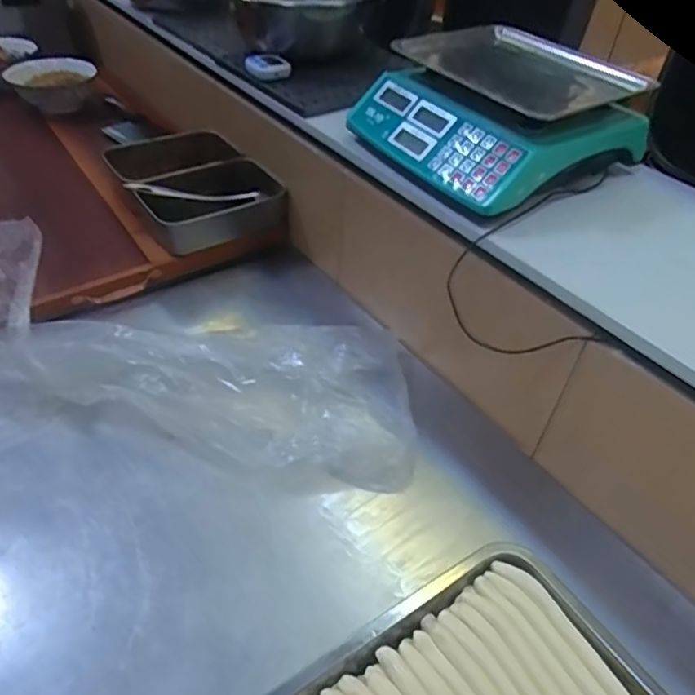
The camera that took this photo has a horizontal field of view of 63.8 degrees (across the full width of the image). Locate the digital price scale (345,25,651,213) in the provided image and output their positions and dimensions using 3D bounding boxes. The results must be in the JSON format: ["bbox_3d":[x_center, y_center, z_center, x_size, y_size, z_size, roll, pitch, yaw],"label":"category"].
[{"bbox_3d":[0.207,-0.306,0.715,0.322,0.095,0.285,-23,50,-26],"label":"digital price scale"}]

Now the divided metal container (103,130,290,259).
[{"bbox_3d":[-0.267,-0.275,0.966,0.220,0.070,0.308,-22,49,-25],"label":"divided metal container"}]

